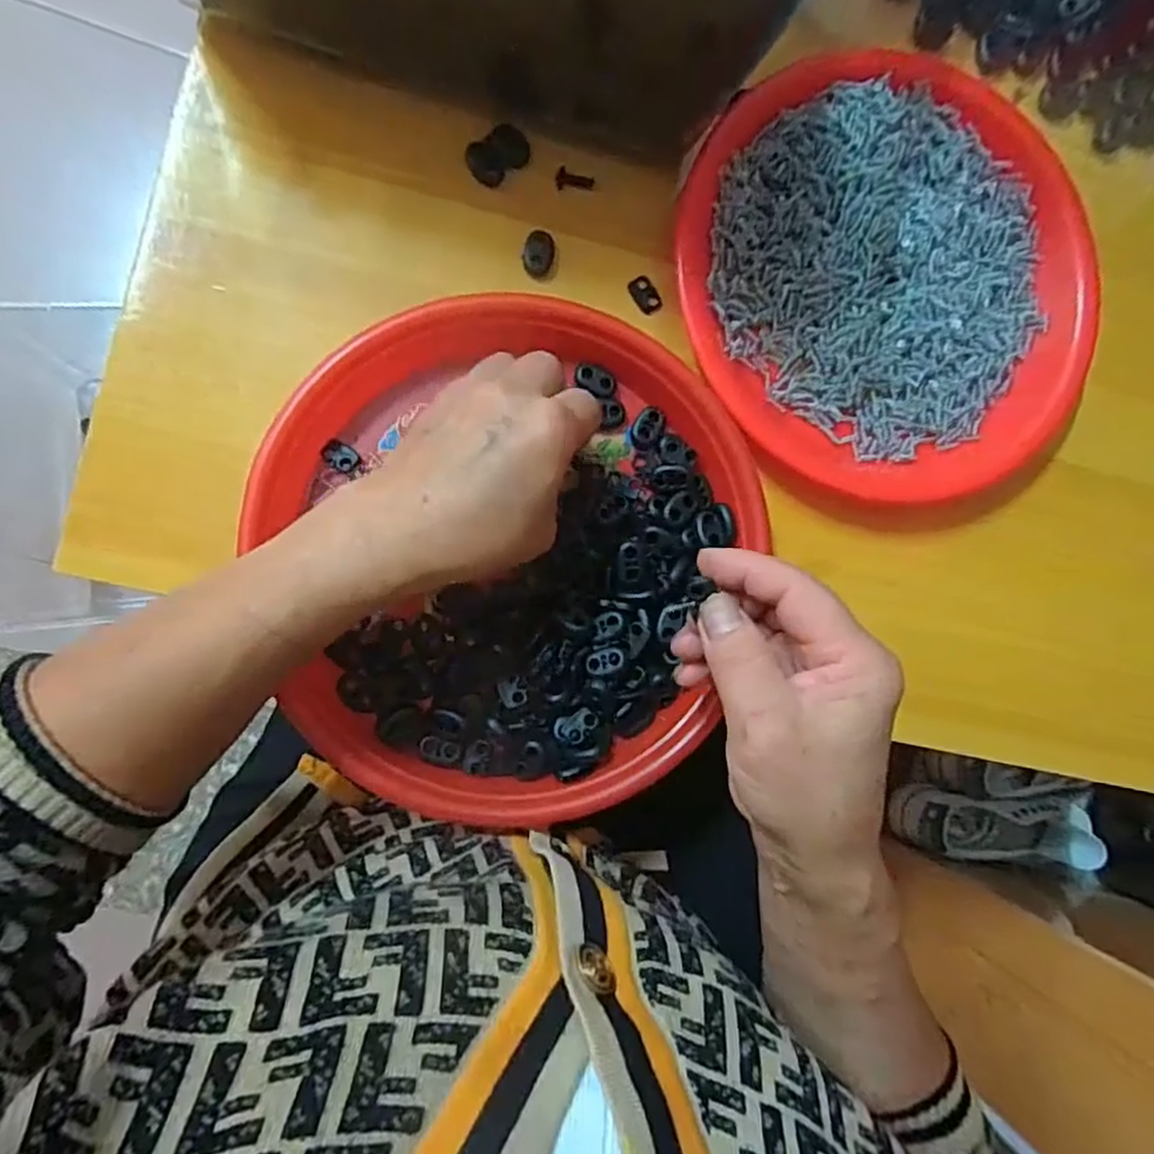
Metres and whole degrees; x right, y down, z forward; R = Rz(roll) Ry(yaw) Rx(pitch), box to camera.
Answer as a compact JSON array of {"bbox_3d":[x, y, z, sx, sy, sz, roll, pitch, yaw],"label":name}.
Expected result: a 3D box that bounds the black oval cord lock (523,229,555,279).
[{"bbox_3d":[-0.019,-0.161,0.349,0.015,0.004,0.022,9,86,-8],"label":"black oval cord lock"}]

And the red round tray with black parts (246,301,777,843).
[{"bbox_3d":[-0.037,-0.010,0.328,0.227,0.030,0.236,0,87,-9],"label":"red round tray with black parts"}]

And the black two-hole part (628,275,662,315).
[{"bbox_3d":[0.035,-0.144,0.358,0.011,0.004,0.019,-34,93,-9],"label":"black two-hole part"}]

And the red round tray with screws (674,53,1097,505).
[{"bbox_3d":[0.161,-0.153,0.361,0.222,0.022,0.212,0,87,-9],"label":"red round tray with screws"}]

